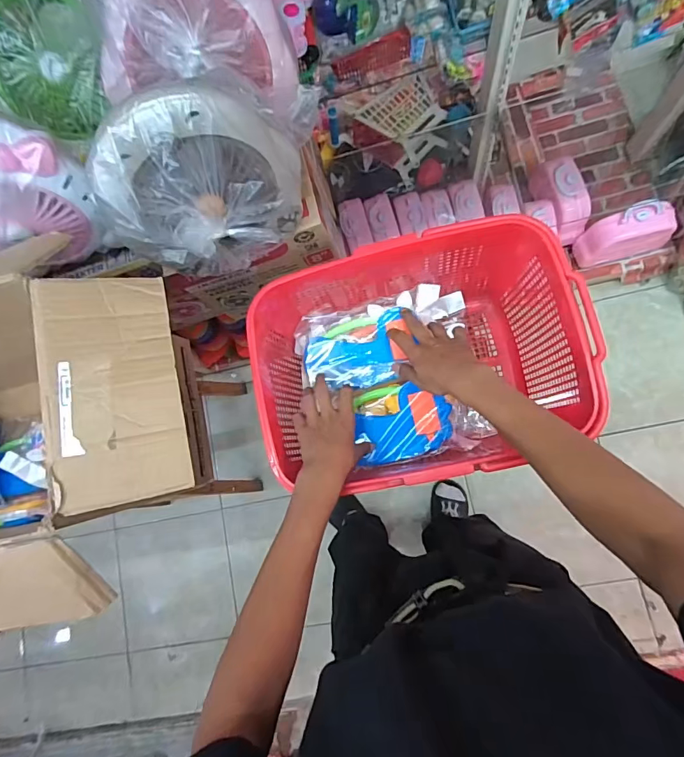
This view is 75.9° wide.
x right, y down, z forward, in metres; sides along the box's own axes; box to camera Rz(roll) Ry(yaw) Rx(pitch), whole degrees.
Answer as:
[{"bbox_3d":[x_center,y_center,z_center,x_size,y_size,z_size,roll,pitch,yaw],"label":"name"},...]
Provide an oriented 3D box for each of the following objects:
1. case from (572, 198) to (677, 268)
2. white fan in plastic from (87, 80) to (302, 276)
[{"bbox_3d":[0.739,-0.376,1.140,0.206,0.147,0.095,-13,80,8],"label":"case"},{"bbox_3d":[-0.169,-0.238,0.576,0.230,0.246,0.109,-23,79,7],"label":"white fan in plastic"}]

